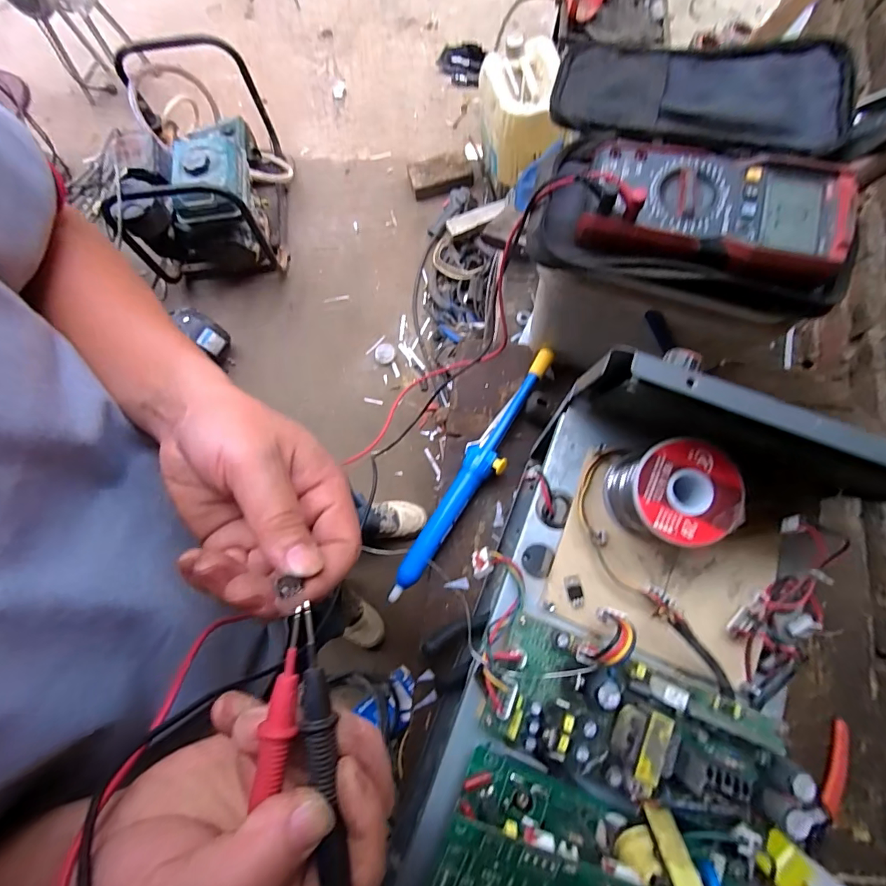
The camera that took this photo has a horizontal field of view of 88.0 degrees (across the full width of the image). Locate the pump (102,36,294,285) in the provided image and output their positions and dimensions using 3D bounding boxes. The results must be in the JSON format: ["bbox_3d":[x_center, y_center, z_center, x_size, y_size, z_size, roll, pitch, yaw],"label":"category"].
[{"bbox_3d":[-0.659,-0.778,1.360,0.331,0.407,0.502,-3,77,0],"label":"pump"}]

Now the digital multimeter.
[{"bbox_3d":[0.191,-0.167,0.328,0.173,0.037,0.080,15,78,4],"label":"digital multimeter"}]

